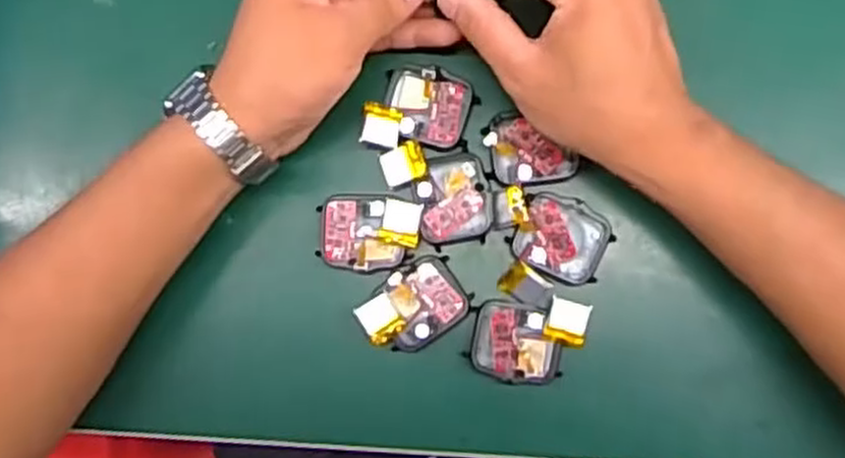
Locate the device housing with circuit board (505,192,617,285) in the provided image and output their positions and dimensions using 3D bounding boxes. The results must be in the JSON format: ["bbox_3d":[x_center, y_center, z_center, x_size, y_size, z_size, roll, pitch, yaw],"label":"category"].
[{"bbox_3d":[0.070,0.005,0.387,0.045,0.017,0.038,28,89,5],"label":"device housing with circuit board"}]

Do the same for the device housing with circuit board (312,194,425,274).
[{"bbox_3d":[-0.027,0.002,0.395,0.051,0.014,0.037,7,87,4],"label":"device housing with circuit board"}]

